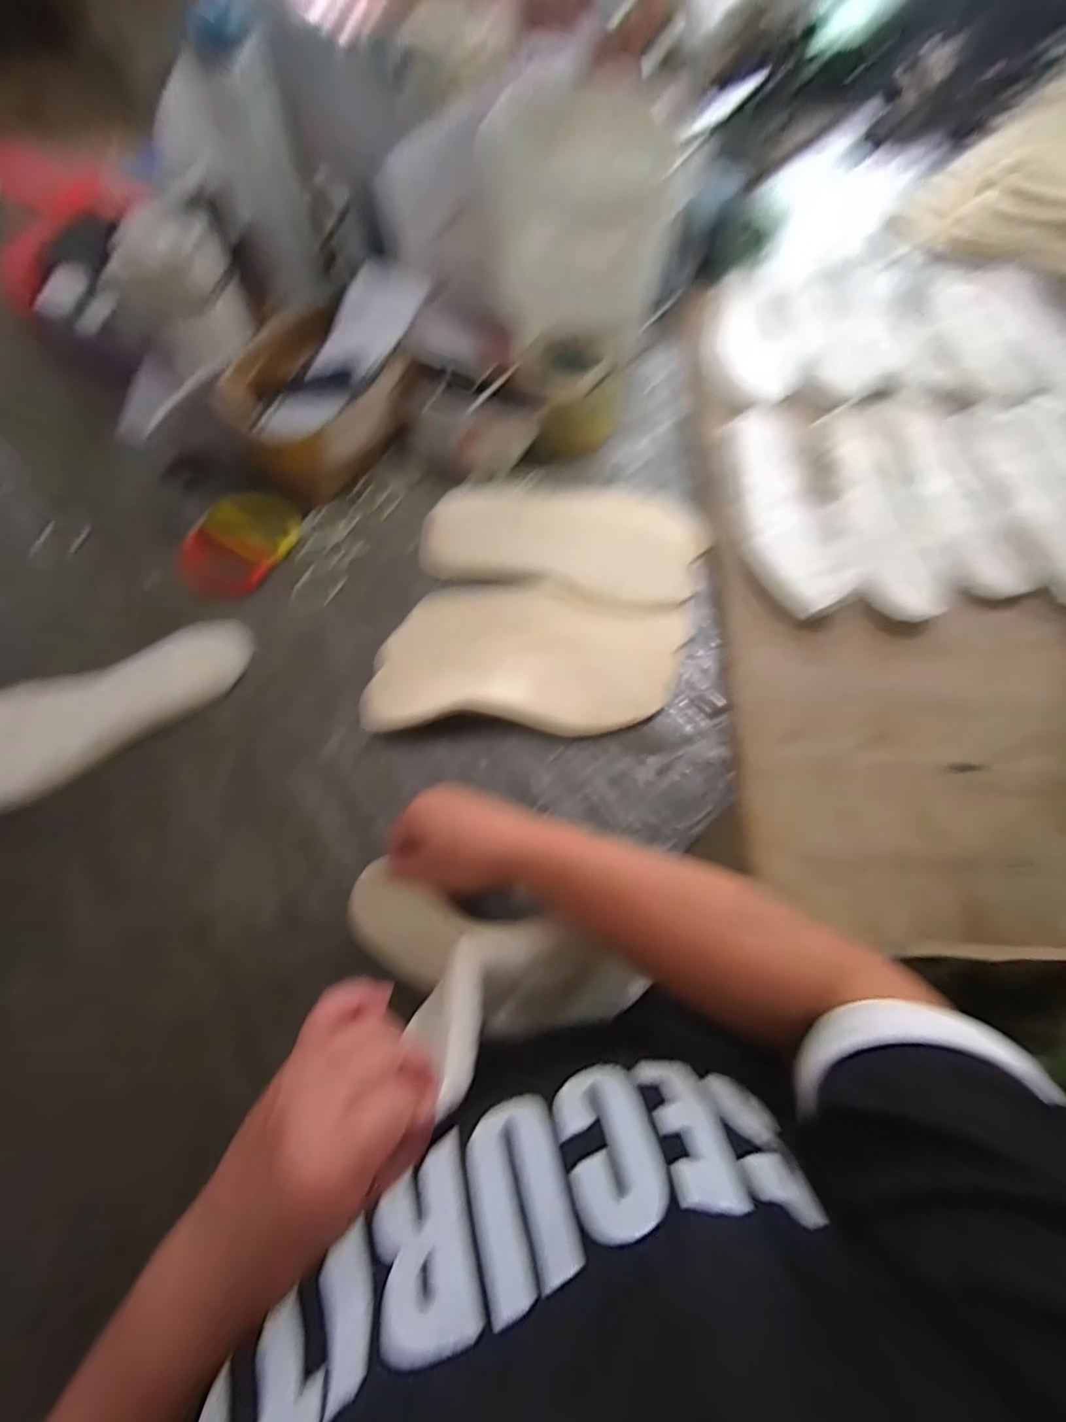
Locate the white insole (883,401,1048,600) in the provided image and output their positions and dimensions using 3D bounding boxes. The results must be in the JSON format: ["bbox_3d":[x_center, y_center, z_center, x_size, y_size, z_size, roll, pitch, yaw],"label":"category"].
[{"bbox_3d":[0.459,-0.239,0.563,0.082,0.014,0.267,-4,69,-1],"label":"white insole"}]

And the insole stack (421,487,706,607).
[{"bbox_3d":[0.034,-0.190,0.565,0.286,0.016,0.145,8,69,4],"label":"insole stack"}]

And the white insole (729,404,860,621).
[{"bbox_3d":[0.260,-0.216,0.558,0.090,0.015,0.258,-7,69,-2],"label":"white insole"}]

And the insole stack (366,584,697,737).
[{"bbox_3d":[-0.001,-0.059,0.502,0.292,0.021,0.159,1,69,1],"label":"insole stack"}]

